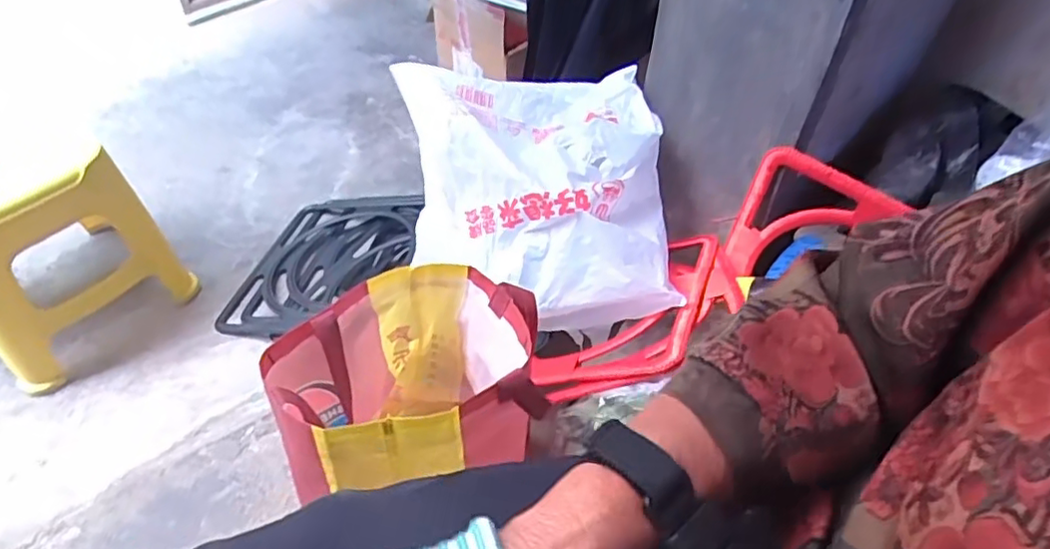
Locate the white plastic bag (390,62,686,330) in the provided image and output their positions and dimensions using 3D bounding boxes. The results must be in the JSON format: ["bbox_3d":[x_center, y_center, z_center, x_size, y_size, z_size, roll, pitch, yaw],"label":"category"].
[{"bbox_3d":[0.010,-0.115,0.841,0.359,0.181,0.309,3,45,0],"label":"white plastic bag"}]

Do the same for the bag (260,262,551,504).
[{"bbox_3d":[-0.120,0.139,0.689,0.254,0.242,0.206,-13,47,-16],"label":"bag"}]

